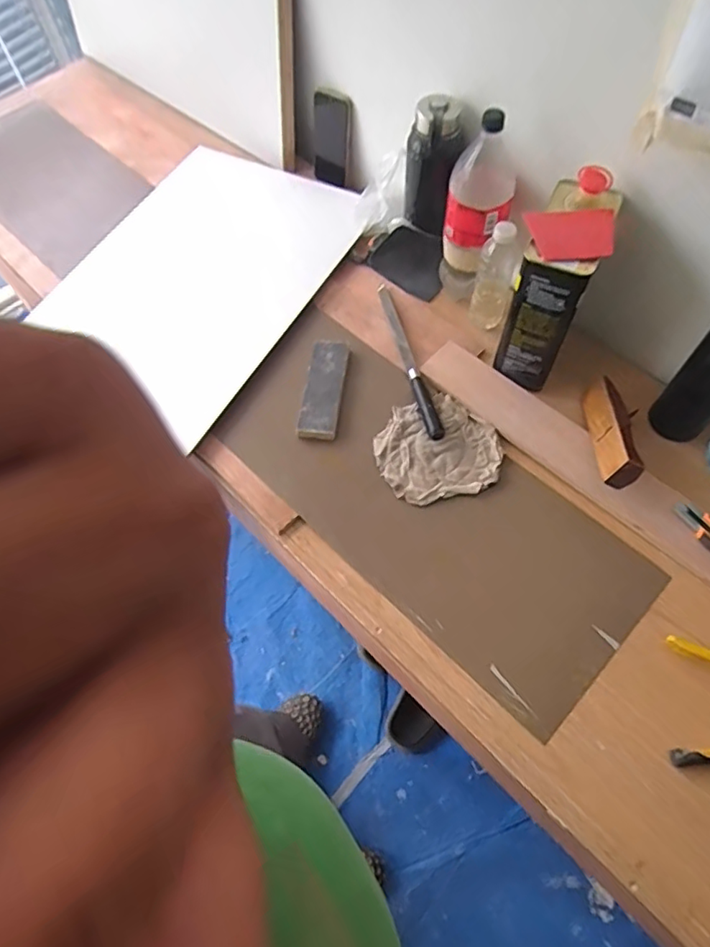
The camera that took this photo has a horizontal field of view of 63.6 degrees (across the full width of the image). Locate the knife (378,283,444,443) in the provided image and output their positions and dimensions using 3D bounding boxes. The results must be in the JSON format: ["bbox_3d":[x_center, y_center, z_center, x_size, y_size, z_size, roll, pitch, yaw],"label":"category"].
[{"bbox_3d":[0.085,-0.194,0.919,0.024,0.024,0.322,-13,62,-4],"label":"knife"}]

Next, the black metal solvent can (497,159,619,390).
[{"bbox_3d":[0.283,-0.267,0.815,0.092,0.254,0.157,23,65,14],"label":"black metal solvent can"}]

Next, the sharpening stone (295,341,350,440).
[{"bbox_3d":[-0.049,-0.135,0.900,0.059,0.016,0.178,5,62,5],"label":"sharpening stone"}]

